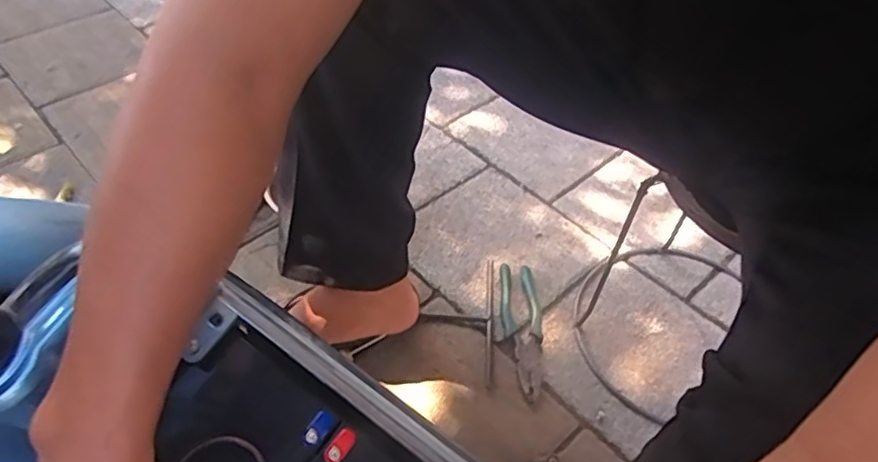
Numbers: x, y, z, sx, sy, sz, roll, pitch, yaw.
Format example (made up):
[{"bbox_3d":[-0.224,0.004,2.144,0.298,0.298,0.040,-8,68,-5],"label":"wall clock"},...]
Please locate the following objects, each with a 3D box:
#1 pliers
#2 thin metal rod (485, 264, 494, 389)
[{"bbox_3d":[0.108,0.128,0.815,0.053,0.016,0.205,5,48,-2],"label":"pliers"},{"bbox_3d":[0.066,0.116,0.825,0.009,0.007,0.200,6,48,-1],"label":"thin metal rod"}]

